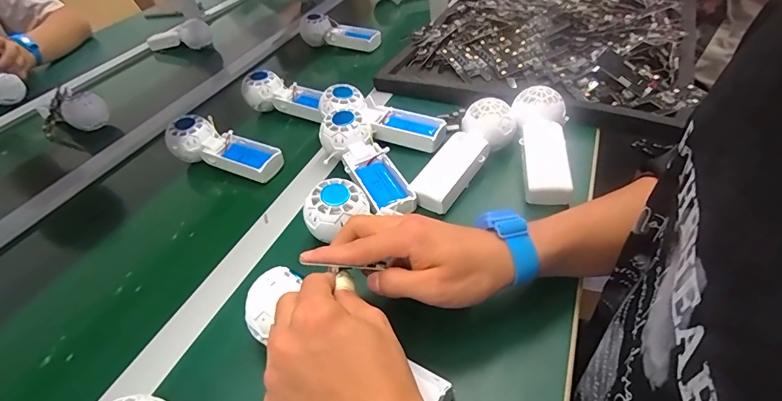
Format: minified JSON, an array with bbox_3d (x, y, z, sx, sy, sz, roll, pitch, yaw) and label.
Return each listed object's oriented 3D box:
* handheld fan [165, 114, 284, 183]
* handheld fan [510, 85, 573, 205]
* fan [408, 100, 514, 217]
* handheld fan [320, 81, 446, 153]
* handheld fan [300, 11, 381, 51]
[{"bbox_3d":[-0.223,-0.064,0.563,0.153,0.059,0.063,18,45,25],"label":"handheld fan"},{"bbox_3d":[0.173,-0.062,0.483,0.061,0.028,0.167,2,56,8],"label":"handheld fan"},{"bbox_3d":[0.083,-0.055,0.491,0.060,0.039,0.167,25,62,30],"label":"fan"},{"bbox_3d":[-0.011,-0.110,0.555,0.163,0.028,0.056,25,47,11],"label":"handheld fan"},{"bbox_3d":[-0.100,-0.334,0.842,0.176,0.057,0.056,18,45,25],"label":"handheld fan"}]

